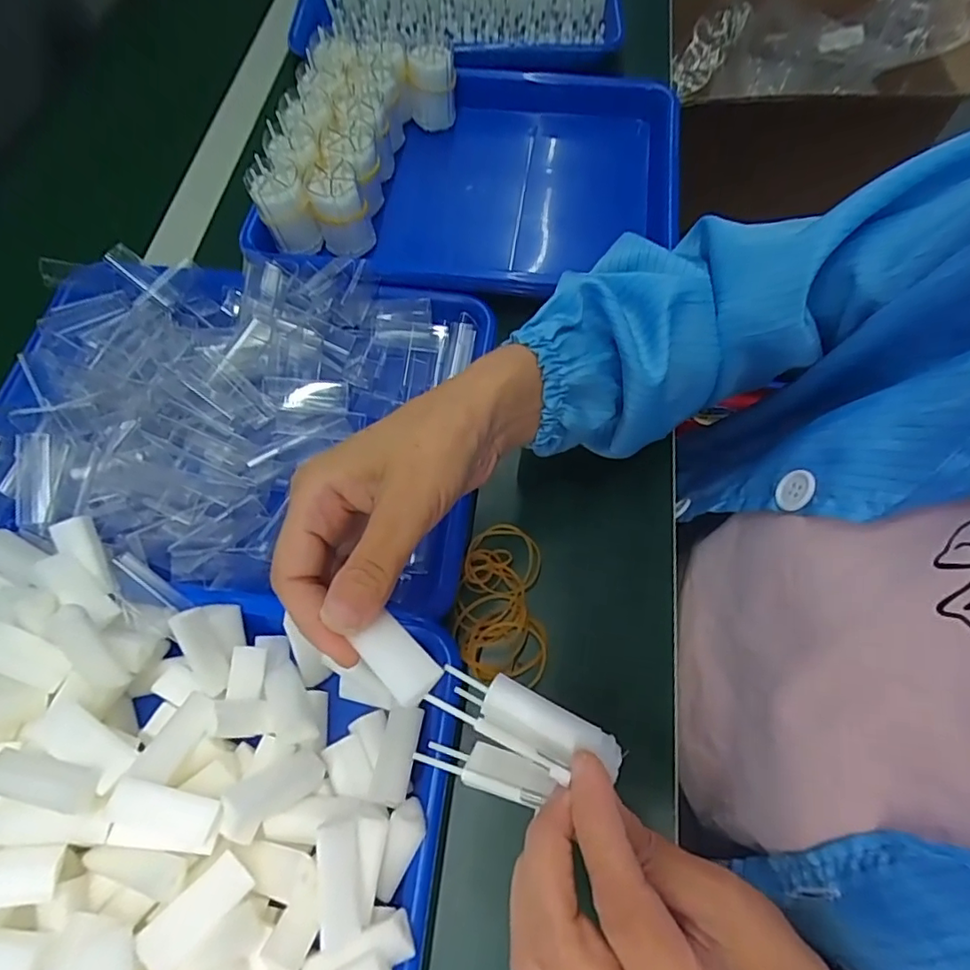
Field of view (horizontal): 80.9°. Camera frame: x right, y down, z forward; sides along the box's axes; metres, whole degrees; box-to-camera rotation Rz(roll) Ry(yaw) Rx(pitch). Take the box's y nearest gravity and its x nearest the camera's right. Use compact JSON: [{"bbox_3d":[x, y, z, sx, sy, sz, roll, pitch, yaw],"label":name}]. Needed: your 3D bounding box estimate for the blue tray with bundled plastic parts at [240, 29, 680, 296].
[{"bbox_3d":[-0.010,-0.260,0.468,0.314,0.087,0.247,6,66,4],"label":"blue tray with bundled plastic parts"}]

